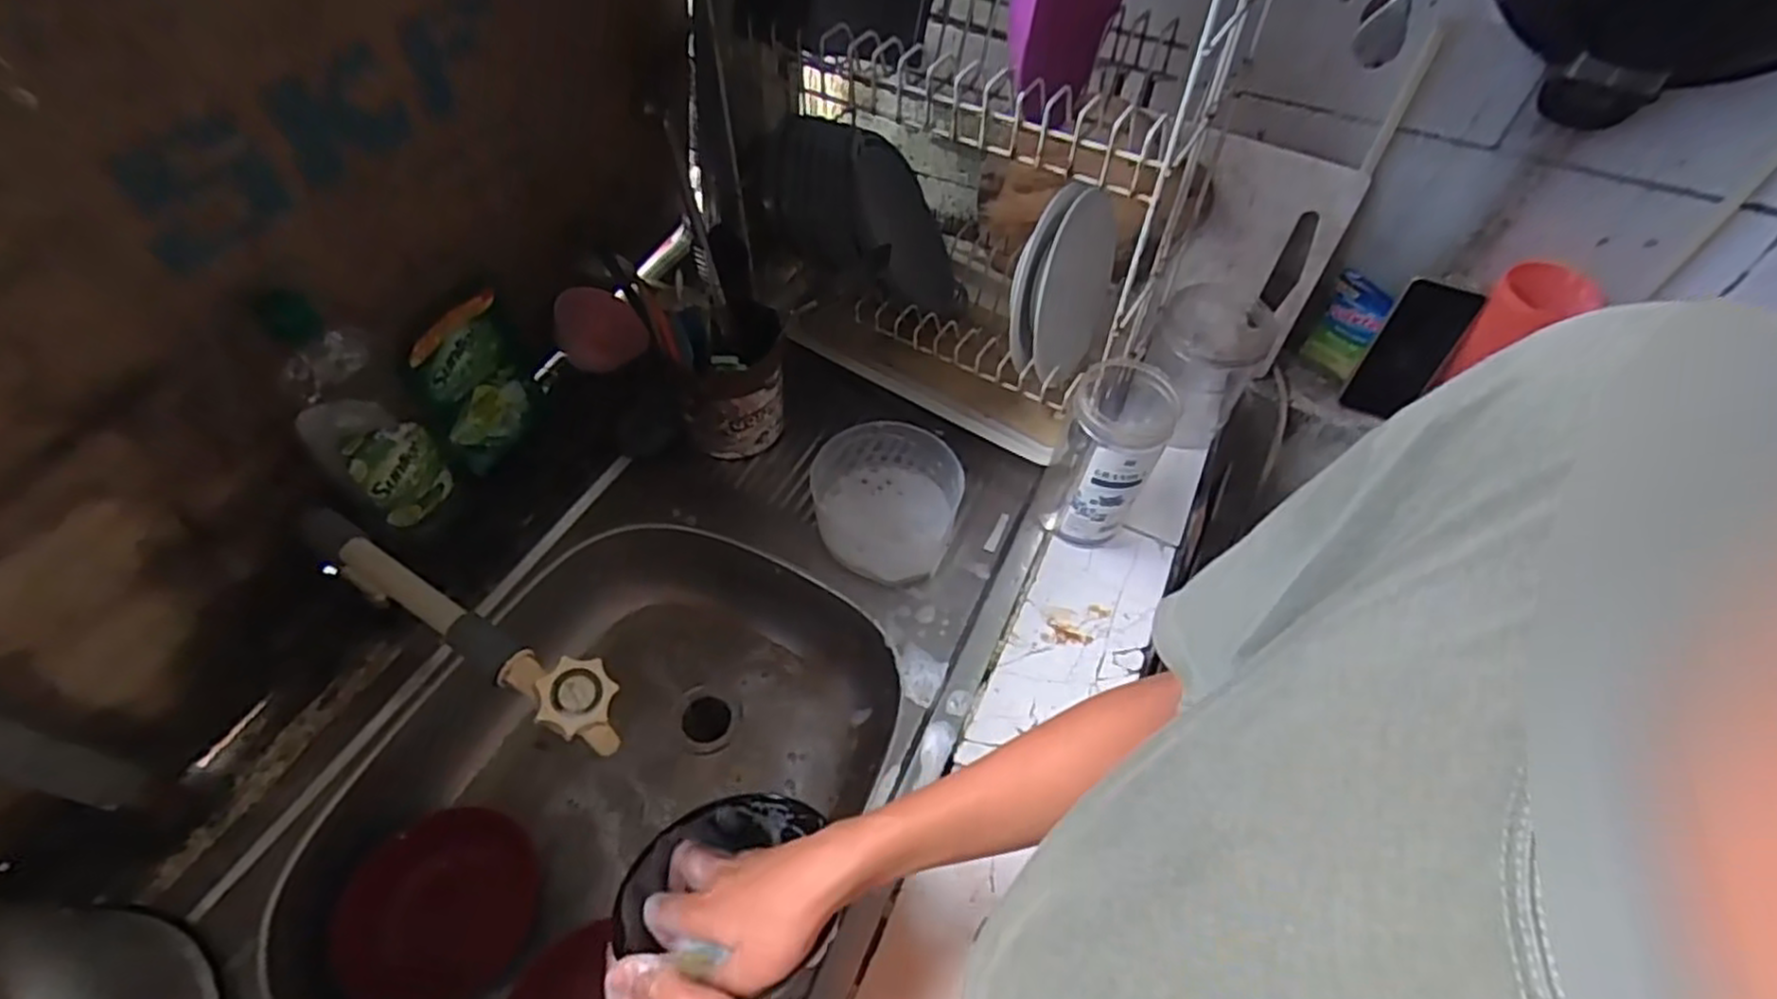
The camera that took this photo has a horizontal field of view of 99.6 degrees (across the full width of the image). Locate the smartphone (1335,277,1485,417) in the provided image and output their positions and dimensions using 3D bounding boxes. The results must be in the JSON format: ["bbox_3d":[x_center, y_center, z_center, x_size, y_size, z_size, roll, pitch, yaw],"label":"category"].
[{"bbox_3d":[0.583,-0.164,0.841,0.076,0.160,0.009,19,41,12],"label":"smartphone"}]

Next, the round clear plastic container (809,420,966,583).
[{"bbox_3d":[-0.004,-0.001,0.733,0.142,0.076,0.140,2,52,-3],"label":"round clear plastic container"}]

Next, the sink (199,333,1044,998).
[{"bbox_3d":[-0.172,0.181,0.677,0.447,0.153,0.812,21,53,11],"label":"sink"}]

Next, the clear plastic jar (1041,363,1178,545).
[{"bbox_3d":[0.200,-0.035,0.700,0.079,0.167,0.086,2,52,-3],"label":"clear plastic jar"}]

